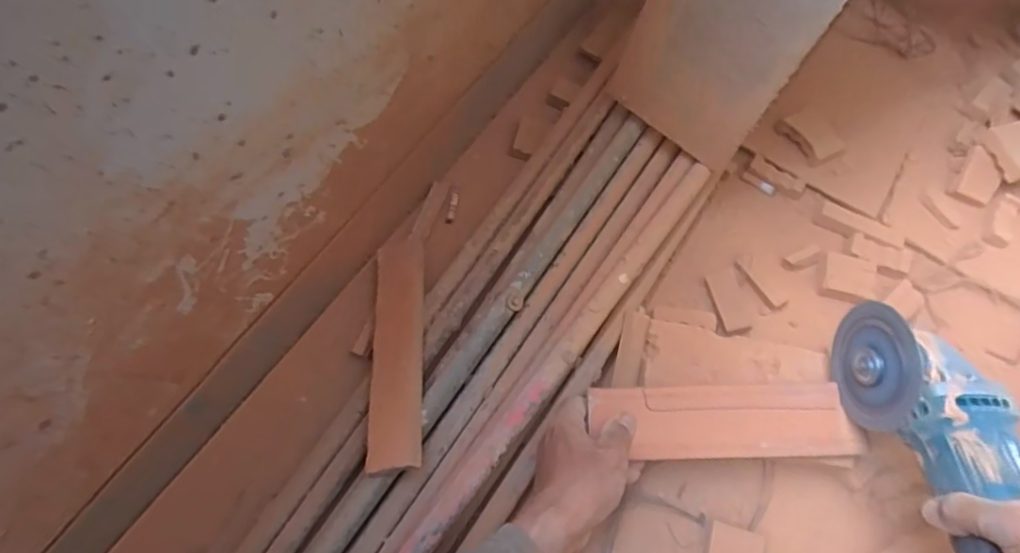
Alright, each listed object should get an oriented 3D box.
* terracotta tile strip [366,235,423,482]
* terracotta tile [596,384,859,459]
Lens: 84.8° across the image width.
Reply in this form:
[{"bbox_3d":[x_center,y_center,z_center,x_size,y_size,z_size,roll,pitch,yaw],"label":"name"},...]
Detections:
[{"bbox_3d":[-0.100,0.059,0.497,0.045,0.012,0.219,-3,56,-3],"label":"terracotta tile strip"},{"bbox_3d":[0.183,0.123,0.476,0.223,0.015,0.062,2,70,1],"label":"terracotta tile"}]

